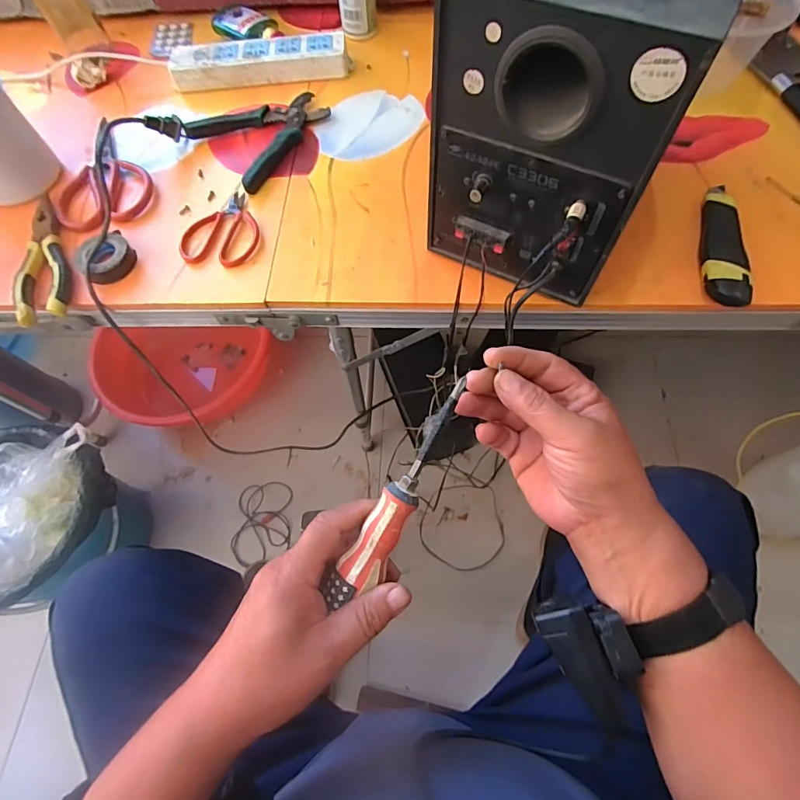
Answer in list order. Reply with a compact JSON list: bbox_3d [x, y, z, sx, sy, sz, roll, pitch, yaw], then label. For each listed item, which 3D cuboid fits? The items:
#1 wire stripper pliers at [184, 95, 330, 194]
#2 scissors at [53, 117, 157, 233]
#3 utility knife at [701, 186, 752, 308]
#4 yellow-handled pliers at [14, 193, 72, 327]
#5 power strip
[{"bbox_3d":[-0.155,-0.325,0.537,0.153,0.020,0.130,-38,69,-13],"label":"wire stripper pliers"},{"bbox_3d":[-0.337,-0.266,0.524,0.106,0.016,0.166,-1,65,3],"label":"scissors"},{"bbox_3d":[0.321,-0.162,0.443,0.038,0.022,0.159,9,66,8],"label":"utility knife"},{"bbox_3d":[-0.372,-0.153,0.470,0.046,0.017,0.168,-14,65,-3],"label":"yellow-handled pliers"},{"bbox_3d":[-0.183,-0.450,0.590,0.227,0.033,0.066,-6,65,1],"label":"power strip"}]

